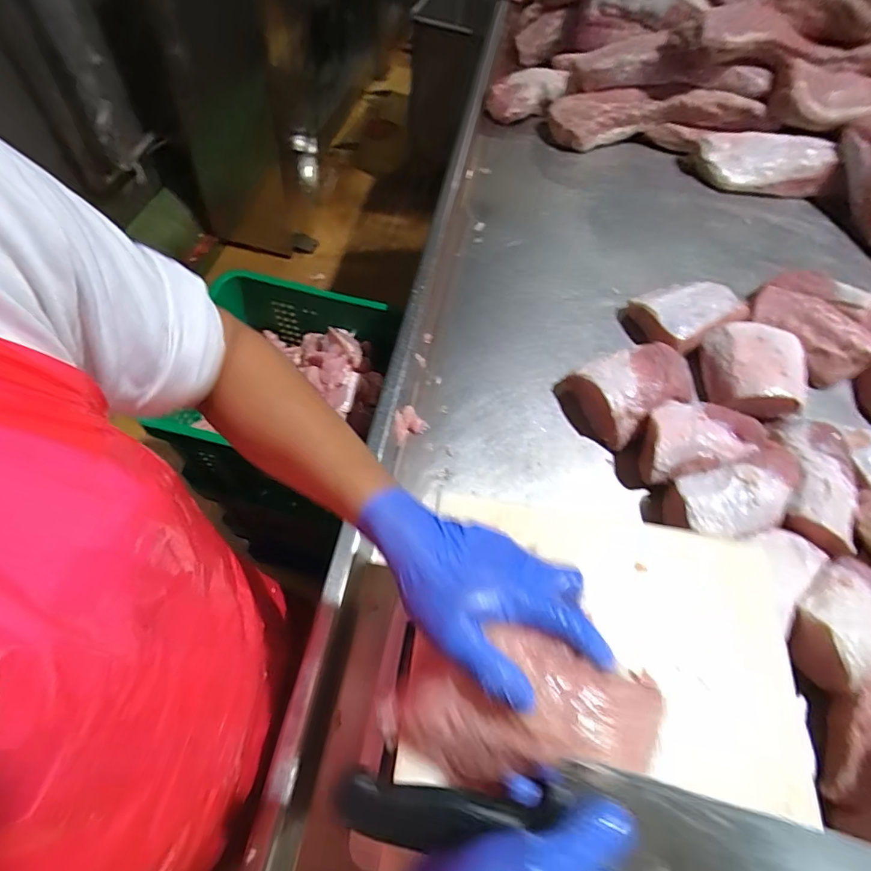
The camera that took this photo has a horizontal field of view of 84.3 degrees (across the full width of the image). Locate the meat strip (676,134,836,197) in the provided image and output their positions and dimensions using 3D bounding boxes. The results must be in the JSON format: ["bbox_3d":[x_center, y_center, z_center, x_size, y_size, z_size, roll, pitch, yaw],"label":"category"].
[{"bbox_3d":[0.687,-0.585,1.030,0.275,0.102,0.088,15,59,4],"label":"meat strip"}]

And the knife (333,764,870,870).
[{"bbox_3d":[0.122,0.220,0.264,0.351,0.014,0.050,6,59,6],"label":"knife"}]

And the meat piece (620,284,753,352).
[{"bbox_3d":[0.407,-0.198,0.798,0.178,0.056,0.121,-19,63,-15],"label":"meat piece"}]

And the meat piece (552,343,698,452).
[{"bbox_3d":[0.277,-0.065,0.698,0.158,0.075,0.125,-24,64,-17],"label":"meat piece"}]

